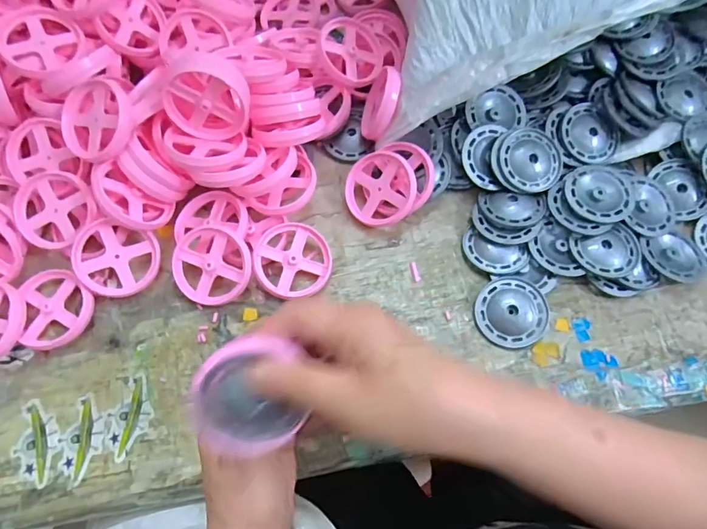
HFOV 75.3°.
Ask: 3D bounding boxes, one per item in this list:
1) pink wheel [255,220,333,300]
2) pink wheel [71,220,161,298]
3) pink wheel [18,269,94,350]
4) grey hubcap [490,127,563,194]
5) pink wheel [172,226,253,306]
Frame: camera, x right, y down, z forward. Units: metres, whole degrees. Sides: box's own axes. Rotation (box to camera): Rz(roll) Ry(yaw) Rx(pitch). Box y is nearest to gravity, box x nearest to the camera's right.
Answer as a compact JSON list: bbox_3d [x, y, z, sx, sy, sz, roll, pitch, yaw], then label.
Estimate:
[{"bbox_3d":[-0.050,-0.003,0.386,0.062,0.017,0.063,0,74,-1],"label":"pink wheel"},{"bbox_3d":[-0.196,-0.003,0.376,0.065,0.008,0.058,14,84,-16],"label":"pink wheel"},{"bbox_3d":[-0.237,0.032,0.367,0.054,0.012,0.065,-12,68,-6],"label":"pink wheel"},{"bbox_3d":[0.154,-0.093,0.407,0.061,0.007,0.057,0,74,-1],"label":"grey hubcap"},{"bbox_3d":[-0.115,0.001,0.376,0.063,0.011,0.063,0,93,6],"label":"pink wheel"}]

